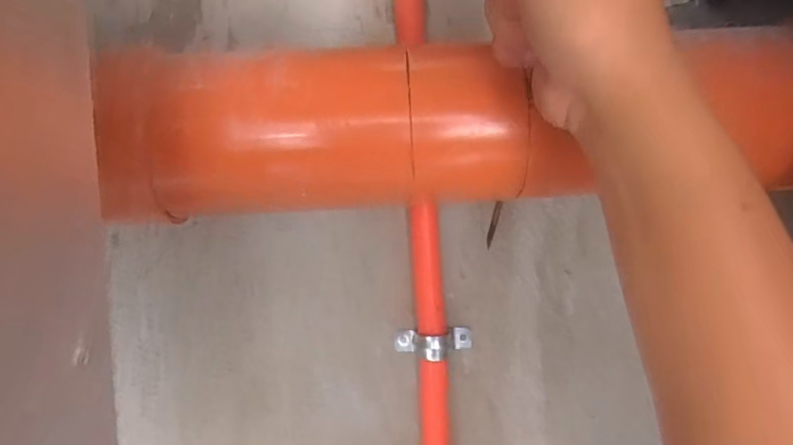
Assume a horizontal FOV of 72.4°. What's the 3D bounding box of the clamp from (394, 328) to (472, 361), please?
[{"bbox_3d":[0.032,0.108,0.483,0.069,0.023,0.025,-1,4,7],"label":"clamp"}]

